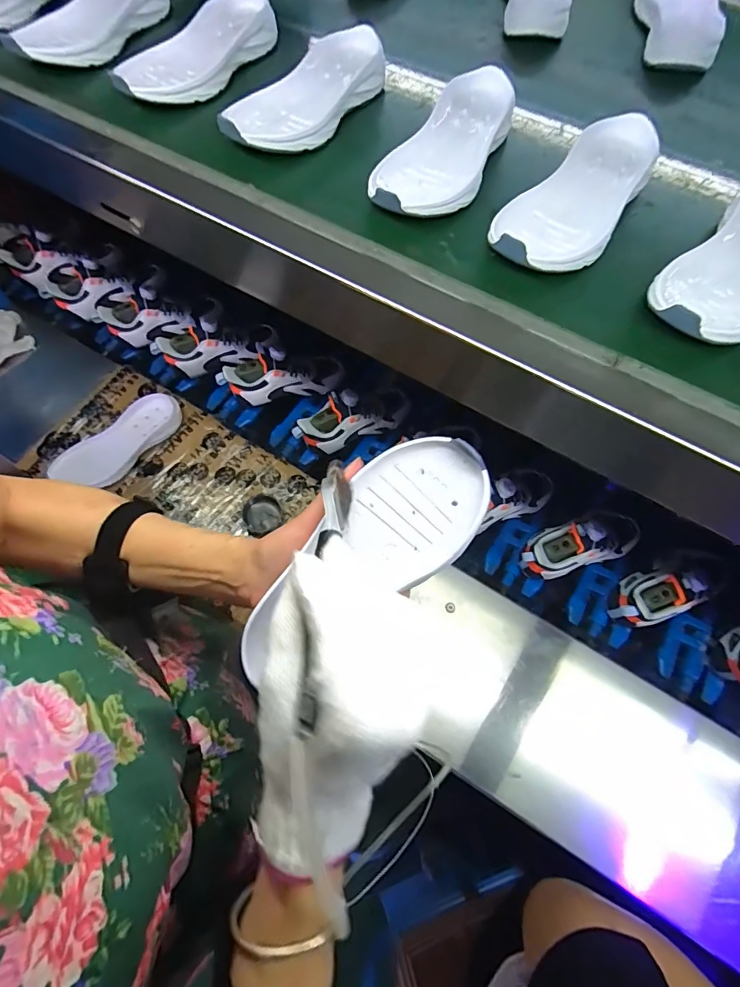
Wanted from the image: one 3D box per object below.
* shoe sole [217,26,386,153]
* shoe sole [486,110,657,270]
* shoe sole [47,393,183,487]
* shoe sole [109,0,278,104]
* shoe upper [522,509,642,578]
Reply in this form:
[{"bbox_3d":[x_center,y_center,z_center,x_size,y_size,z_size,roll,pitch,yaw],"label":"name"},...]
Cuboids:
[{"bbox_3d":[-0.063,-0.405,0.455,0.084,0.031,0.199,36,72,10],"label":"shoe sole"},{"bbox_3d":[0.184,-0.260,0.398,0.091,0.034,0.202,35,72,10],"label":"shoe sole"},{"bbox_3d":[-0.406,-0.082,0.733,0.212,0.032,0.083,-42,77,-16],"label":"shoe sole"},{"bbox_3d":[-0.186,-0.483,0.487,0.090,0.026,0.204,36,72,10],"label":"shoe sole"},{"bbox_3d":[0.318,0.070,0.661,0.203,0.082,0.076,-16,71,-8],"label":"shoe upper"}]

